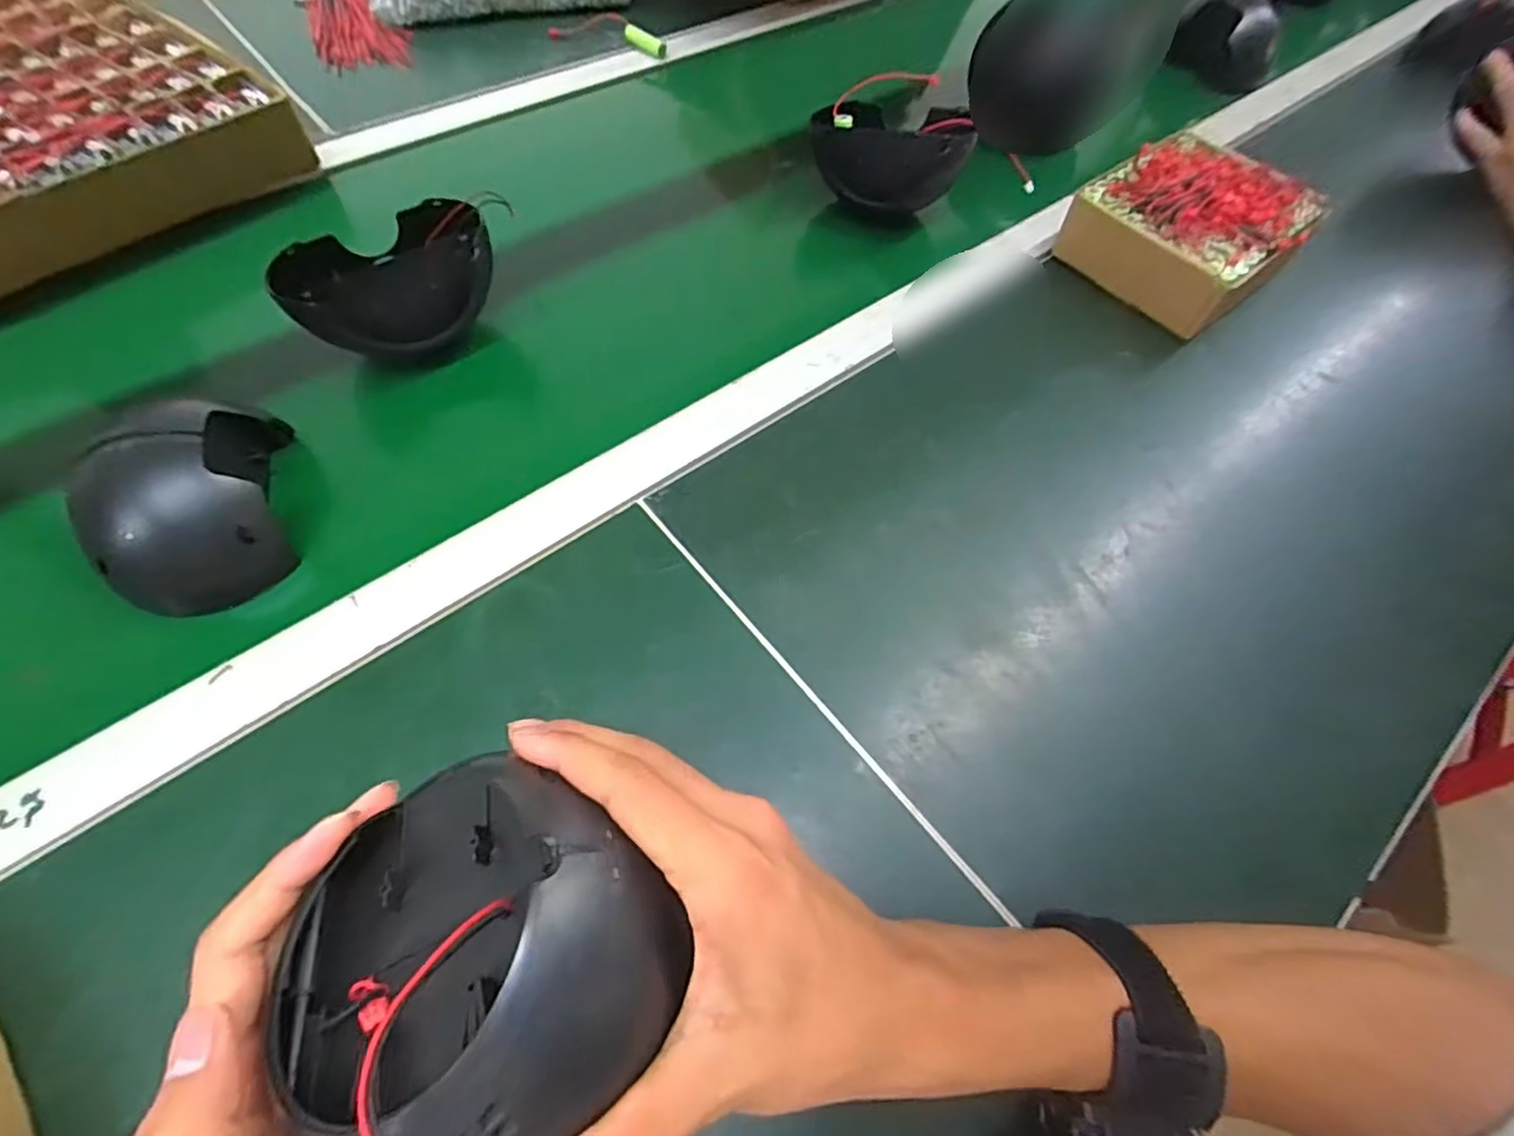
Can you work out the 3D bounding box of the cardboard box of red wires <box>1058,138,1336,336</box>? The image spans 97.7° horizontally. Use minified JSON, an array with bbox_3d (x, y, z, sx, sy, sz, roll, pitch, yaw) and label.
[{"bbox_3d":[0.344,-0.274,0.524,0.171,0.062,0.146,-35,67,-21],"label":"cardboard box of red wires"}]

